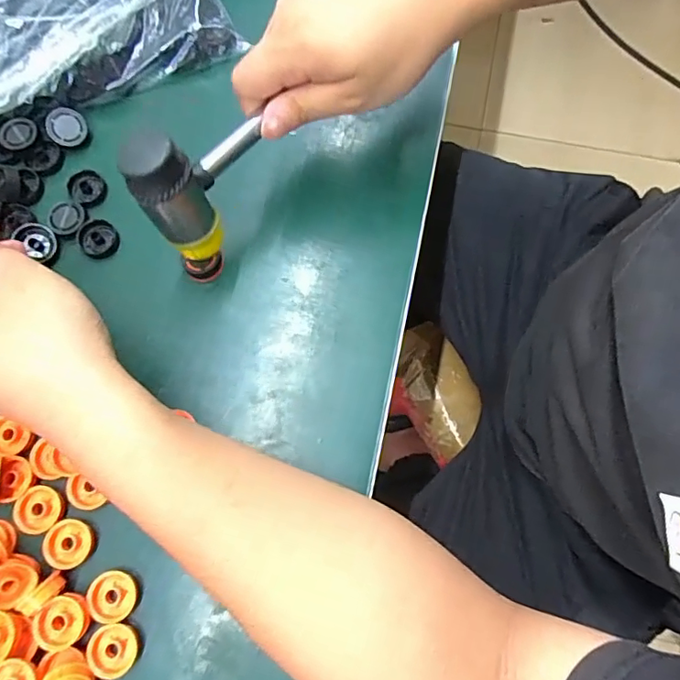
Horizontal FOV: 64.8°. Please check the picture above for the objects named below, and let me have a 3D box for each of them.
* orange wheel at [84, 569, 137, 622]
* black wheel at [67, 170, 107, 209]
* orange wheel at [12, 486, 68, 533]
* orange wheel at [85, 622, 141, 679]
[{"bbox_3d":[-0.125,0.141,0.295,0.025,0.007,0.025,7,64,-15],"label":"orange wheel"},{"bbox_3d":[-0.174,-0.105,0.369,0.023,0.011,0.024,0,74,1],"label":"black wheel"},{"bbox_3d":[-0.171,0.096,0.305,0.026,0.007,0.025,0,74,1],"label":"orange wheel"},{"bbox_3d":[-0.121,0.165,0.286,0.025,0.008,0.024,0,74,1],"label":"orange wheel"}]

